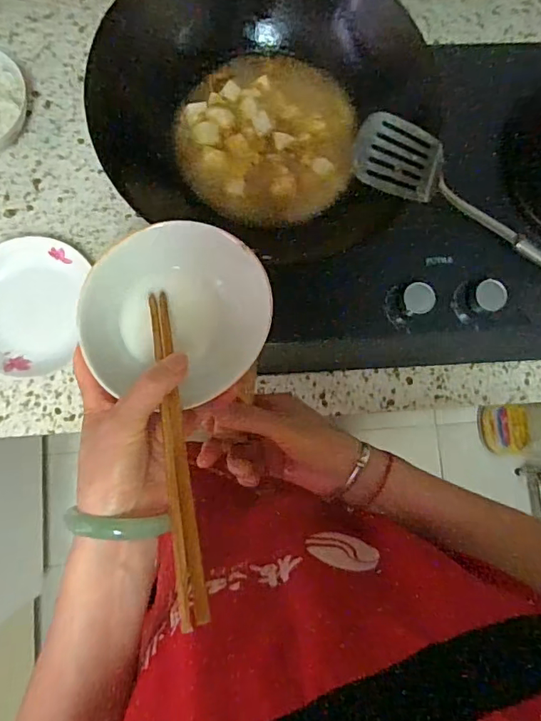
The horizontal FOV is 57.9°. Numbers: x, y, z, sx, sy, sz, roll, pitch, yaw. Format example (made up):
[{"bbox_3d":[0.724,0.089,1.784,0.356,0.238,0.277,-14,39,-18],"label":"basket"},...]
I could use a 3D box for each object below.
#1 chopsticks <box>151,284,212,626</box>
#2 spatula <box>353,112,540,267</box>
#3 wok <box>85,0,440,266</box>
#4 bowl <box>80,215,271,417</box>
[{"bbox_3d":[-0.061,0.042,0.308,0.015,0.014,0.227,-12,56,-4],"label":"chopsticks"},{"bbox_3d":[0.239,-0.165,0.550,0.345,0.034,0.070,21,82,-24],"label":"spatula"},{"bbox_3d":[-0.008,-0.305,0.543,0.320,0.101,0.387,18,83,0],"label":"wok"},{"bbox_3d":[-0.066,-0.036,0.352,0.127,0.045,0.125,0,83,-2],"label":"bowl"}]

